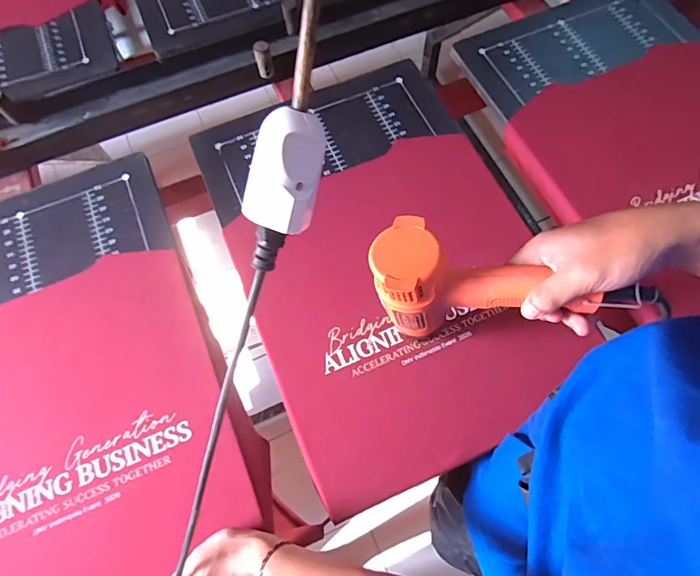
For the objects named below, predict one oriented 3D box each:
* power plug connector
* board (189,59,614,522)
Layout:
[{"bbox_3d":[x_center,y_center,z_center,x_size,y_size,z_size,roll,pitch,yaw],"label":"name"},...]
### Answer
[{"bbox_3d":[-0.041,-0.050,0.245,0.036,0.098,0.026,26,29,12],"label":"power plug connector"},{"bbox_3d":[0.038,-0.072,0.589,0.384,0.023,0.592,-22,69,-7],"label":"board"}]

